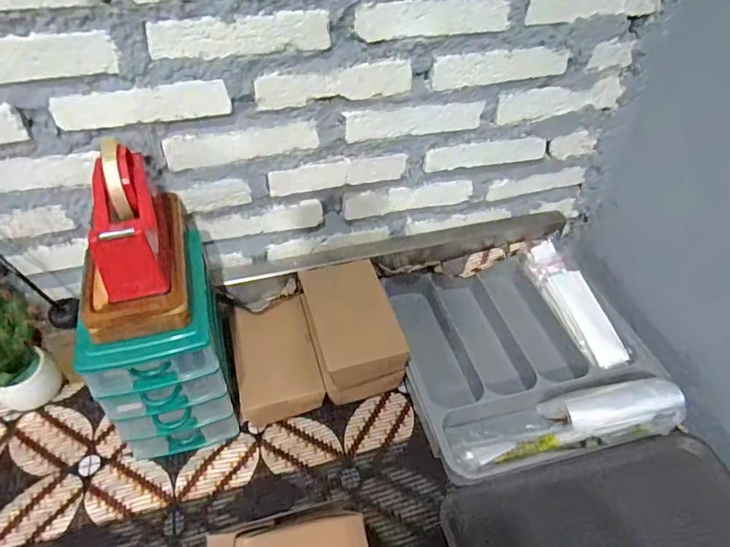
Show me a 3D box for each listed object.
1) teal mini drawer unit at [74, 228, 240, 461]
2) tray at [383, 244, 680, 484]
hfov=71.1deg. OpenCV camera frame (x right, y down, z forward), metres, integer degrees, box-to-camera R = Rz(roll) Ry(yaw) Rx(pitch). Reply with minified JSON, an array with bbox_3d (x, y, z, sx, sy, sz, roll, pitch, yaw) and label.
[{"bbox_3d":[-0.243,0.098,0.632,0.142,0.210,0.161,-14,47,-15],"label":"teal mini drawer unit"},{"bbox_3d":[0.215,0.106,0.731,0.331,0.069,0.340,-9,46,-9],"label":"tray"}]

